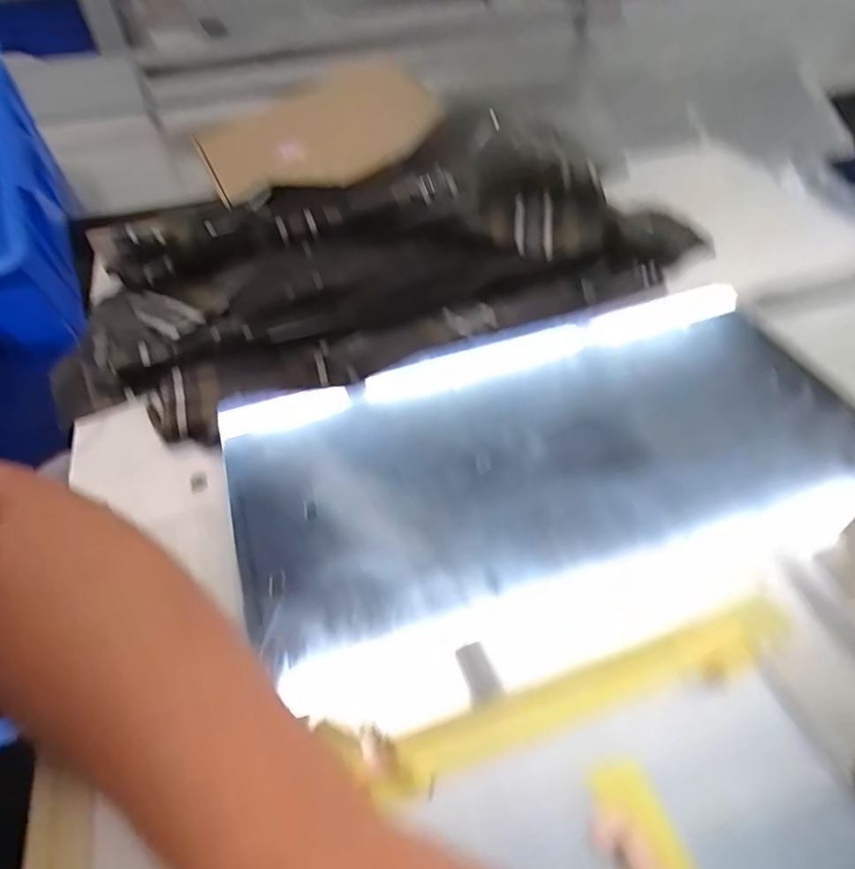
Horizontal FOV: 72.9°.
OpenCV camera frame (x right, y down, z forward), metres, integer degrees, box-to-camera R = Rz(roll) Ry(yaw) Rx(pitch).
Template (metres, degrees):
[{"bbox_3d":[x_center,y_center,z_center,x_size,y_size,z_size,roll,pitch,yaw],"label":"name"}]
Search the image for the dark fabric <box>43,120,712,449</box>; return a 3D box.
[{"bbox_3d":[-0.051,-0.169,0.558,0.605,0.105,0.264,-19,49,-17],"label":"dark fabric"}]

